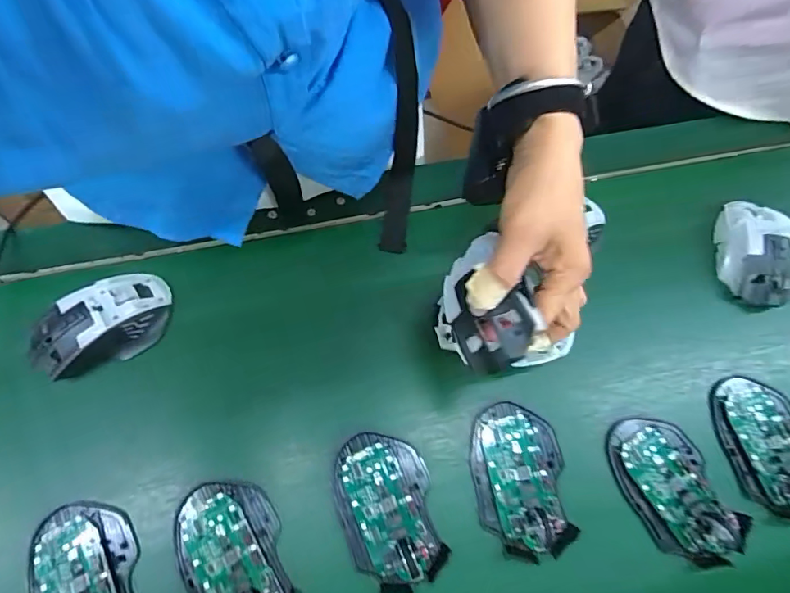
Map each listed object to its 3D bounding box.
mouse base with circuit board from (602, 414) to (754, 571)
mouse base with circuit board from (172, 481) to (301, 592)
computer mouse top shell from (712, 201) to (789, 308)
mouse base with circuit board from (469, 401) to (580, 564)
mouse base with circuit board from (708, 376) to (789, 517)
[{"bbox_3d":[0.222,0.150,0.372,0.069,0.021,0.113,-19,73,-8],"label":"mouse base with circuit board"},{"bbox_3d":[-0.119,0.192,0.339,0.072,0.032,0.111,-24,74,-10],"label":"mouse base with circuit board"},{"bbox_3d":[0.347,-0.045,0.456,0.062,0.046,0.114,1,72,-2],"label":"computer mouse top shell"},{"bbox_3d":[0.099,0.143,0.370,0.070,0.025,0.113,0,72,-3],"label":"mouse base with circuit board"},{"bbox_3d":[0.310,0.122,0.388,0.067,0.022,0.112,-4,72,-4],"label":"mouse base with circuit board"}]

